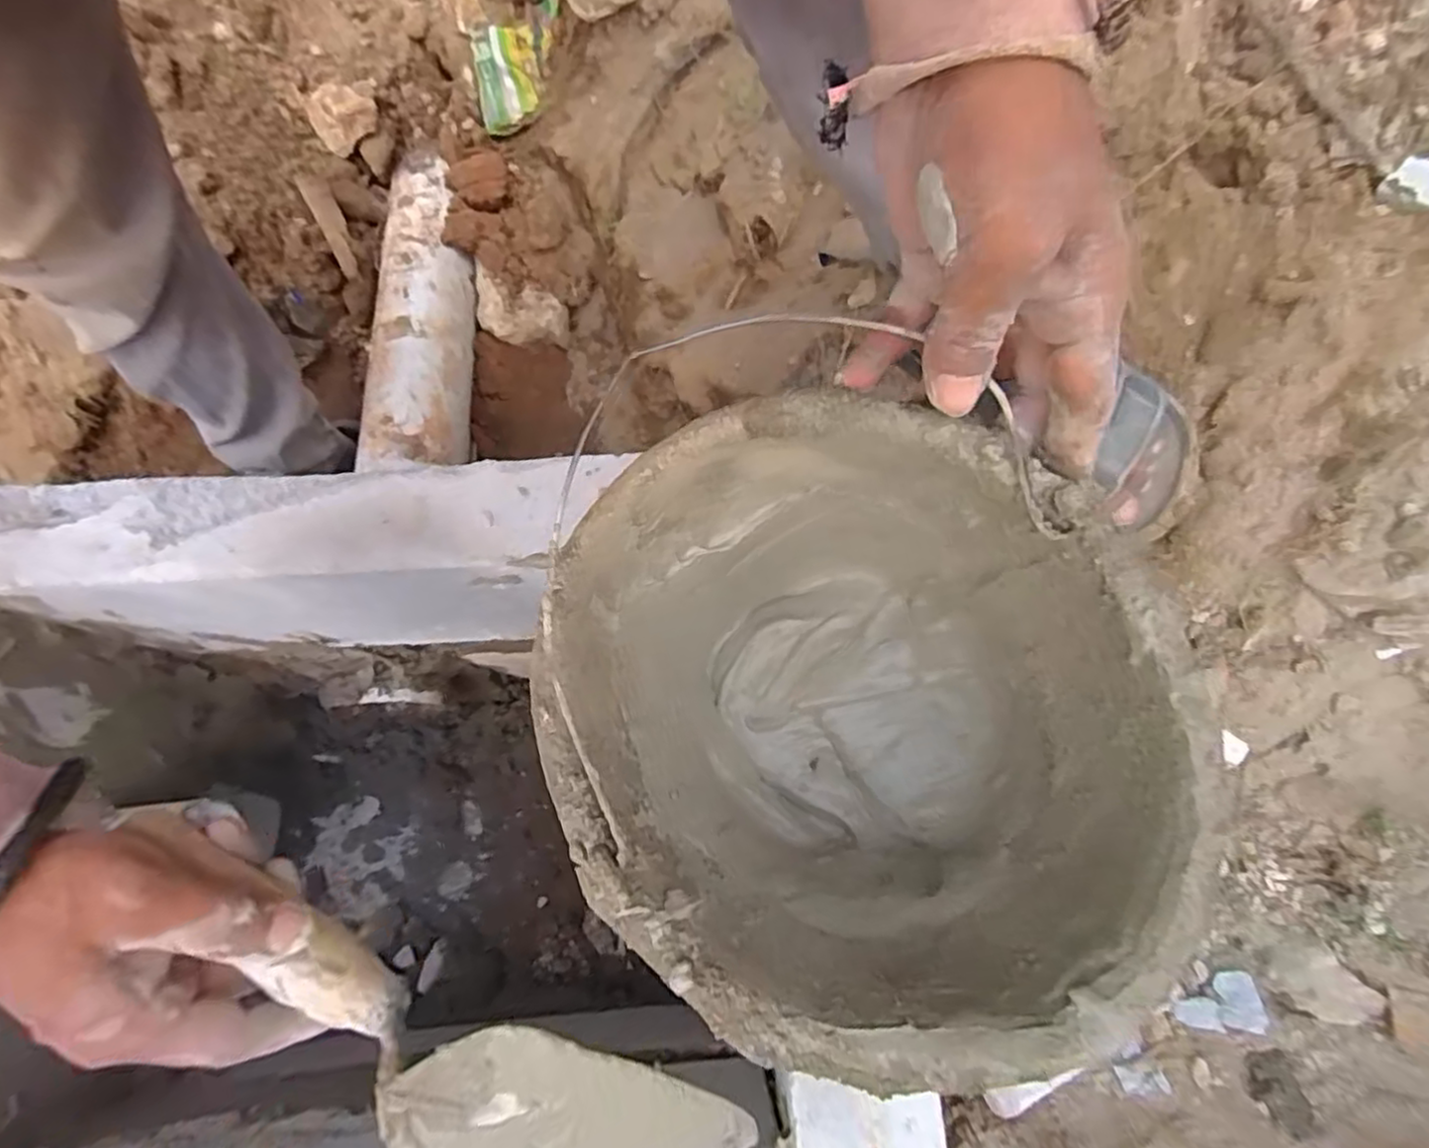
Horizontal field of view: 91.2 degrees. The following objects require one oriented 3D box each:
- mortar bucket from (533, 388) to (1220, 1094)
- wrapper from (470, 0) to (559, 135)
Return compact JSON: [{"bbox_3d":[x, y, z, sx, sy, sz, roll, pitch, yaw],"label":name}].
[{"bbox_3d":[0.044,0.067,0.304,0.216,0.178,0.215,0,70,0],"label":"mortar bucket"},{"bbox_3d":[-0.236,-0.609,0.843,0.109,0.007,0.127,-5,102,8],"label":"wrapper"}]

